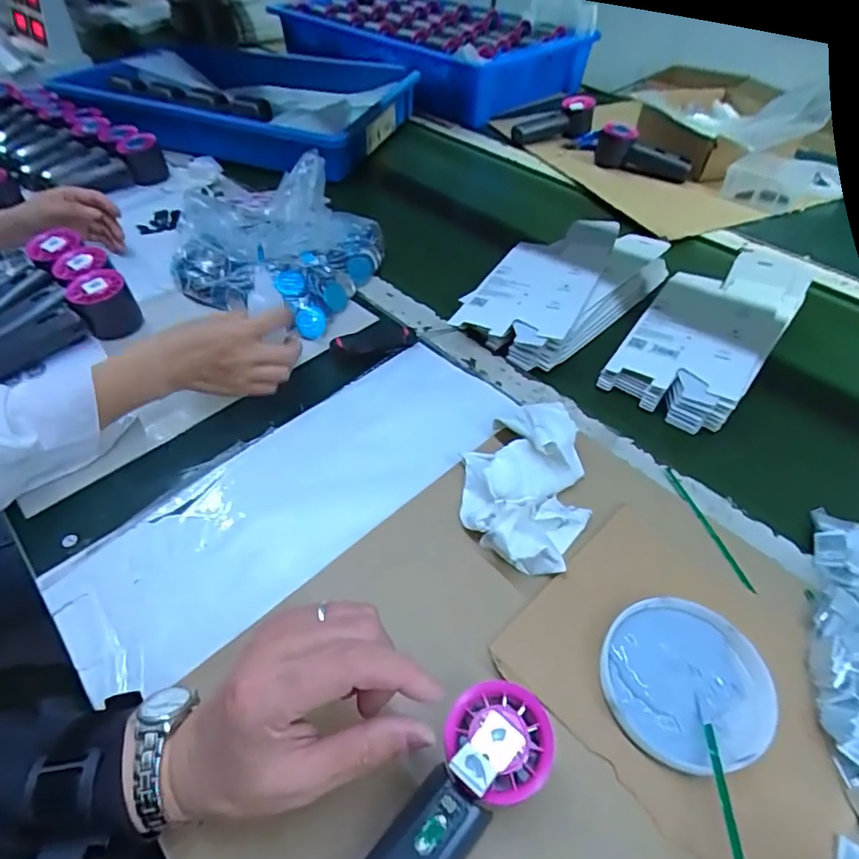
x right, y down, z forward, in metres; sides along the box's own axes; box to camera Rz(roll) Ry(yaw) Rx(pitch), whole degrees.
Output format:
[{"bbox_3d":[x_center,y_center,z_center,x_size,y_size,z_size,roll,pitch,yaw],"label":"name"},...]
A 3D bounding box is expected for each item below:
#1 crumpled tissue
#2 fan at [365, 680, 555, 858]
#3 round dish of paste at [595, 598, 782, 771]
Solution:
[{"bbox_3d":[0.077,0.035,0.440,0.099,0.046,0.157,2,48,3],"label":"crumpled tissue"},{"bbox_3d":[0.006,0.206,0.280,0.051,0.066,0.152,33,54,25],"label":"fan"},{"bbox_3d":[0.162,0.160,0.348,0.102,0.019,0.096,-34,56,-24],"label":"round dish of paste"}]

